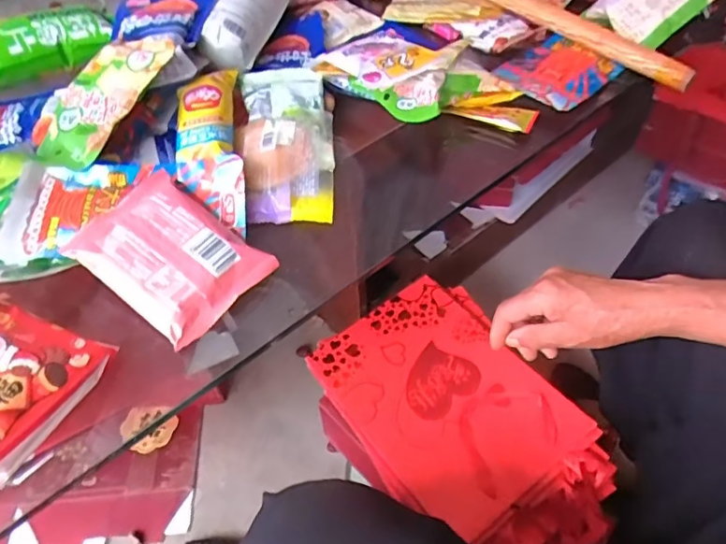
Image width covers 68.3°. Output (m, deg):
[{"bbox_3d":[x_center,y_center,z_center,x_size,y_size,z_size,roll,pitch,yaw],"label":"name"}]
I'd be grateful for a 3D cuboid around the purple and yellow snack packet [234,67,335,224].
[{"bbox_3d":[-0.077,-0.131,0.530,0.092,0.041,0.195,-4,51,0],"label":"purple and yellow snack packet"}]

